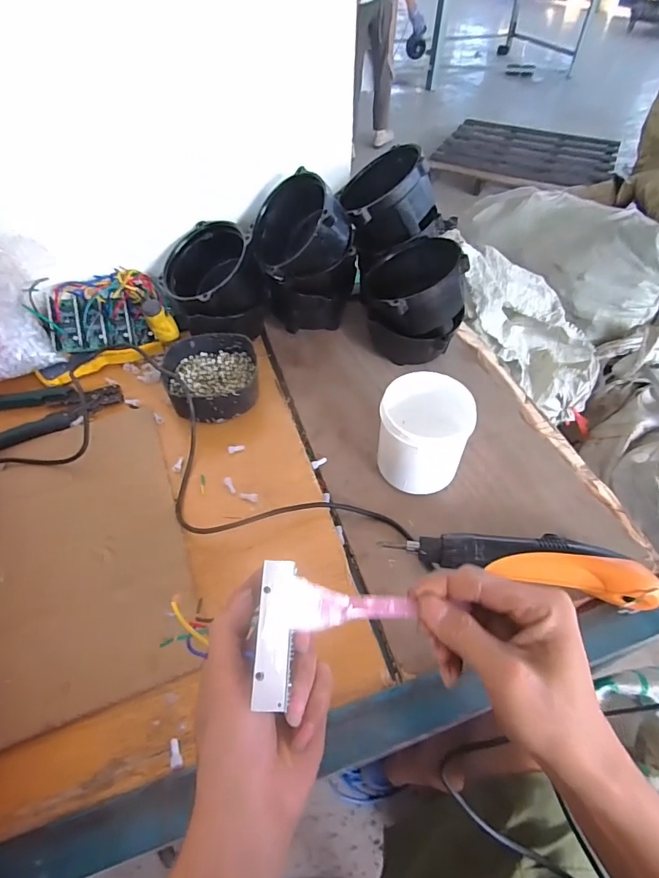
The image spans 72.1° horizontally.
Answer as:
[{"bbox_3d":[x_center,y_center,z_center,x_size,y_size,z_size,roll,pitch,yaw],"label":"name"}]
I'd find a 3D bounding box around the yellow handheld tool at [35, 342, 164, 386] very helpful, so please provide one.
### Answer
[{"bbox_3d":[-0.317,-0.109,0.630,0.166,0.021,0.037,-15,52,-12],"label":"yellow handheld tool"}]

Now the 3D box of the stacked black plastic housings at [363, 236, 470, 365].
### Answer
[{"bbox_3d":[0.113,-0.182,0.612,0.123,0.158,0.137,-2,51,-2],"label":"stacked black plastic housings"}]

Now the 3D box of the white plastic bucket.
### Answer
[{"bbox_3d":[0.099,0.001,0.492,0.091,0.116,0.081,22,54,17],"label":"white plastic bucket"}]

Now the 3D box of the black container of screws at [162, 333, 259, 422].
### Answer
[{"bbox_3d":[-0.152,-0.080,0.597,0.115,0.051,0.126,0,51,0],"label":"black container of screws"}]

